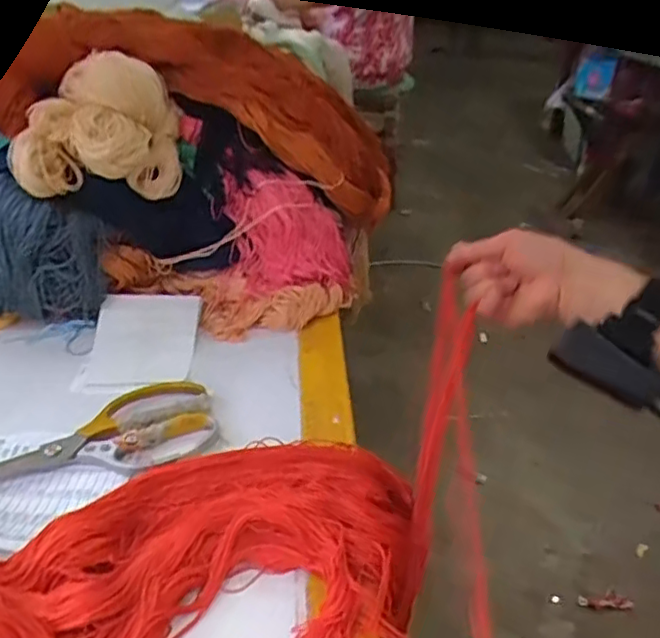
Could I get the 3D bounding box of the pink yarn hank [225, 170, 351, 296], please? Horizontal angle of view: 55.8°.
[{"bbox_3d":[-0.042,-0.086,0.681,0.119,0.124,0.084,-13,36,-16],"label":"pink yarn hank"}]

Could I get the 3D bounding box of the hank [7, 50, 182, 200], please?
[{"bbox_3d":[-0.226,-0.178,0.607,0.165,0.124,0.089,-12,36,-15],"label":"hank"}]

